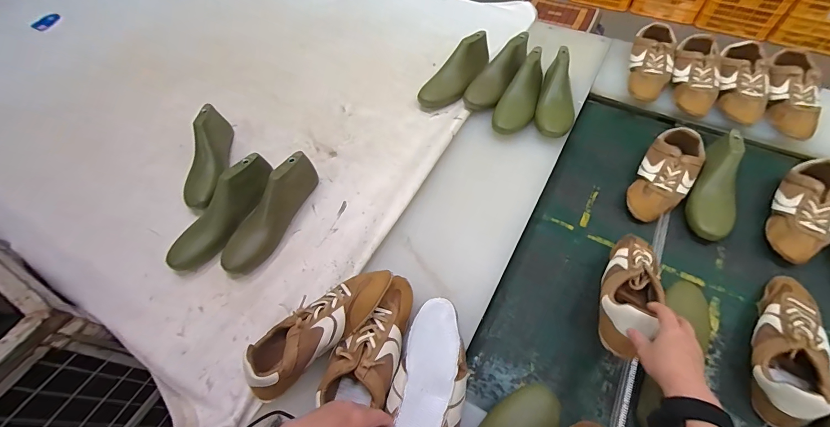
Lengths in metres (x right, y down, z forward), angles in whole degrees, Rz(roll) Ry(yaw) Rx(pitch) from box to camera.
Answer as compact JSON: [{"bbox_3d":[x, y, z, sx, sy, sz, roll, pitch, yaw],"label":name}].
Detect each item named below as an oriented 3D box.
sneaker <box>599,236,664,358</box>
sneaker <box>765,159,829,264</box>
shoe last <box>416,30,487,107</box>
[{"bbox_3d":[0.371,0.117,0.595,0.092,0.078,0.239,24,50,18],"label":"sneaker"},{"bbox_3d":[0.786,-0.002,0.711,0.097,0.080,0.241,29,62,21],"label":"sneaker"},{"bbox_3d":[0.110,-0.370,0.922,0.083,0.078,0.255,36,77,24],"label":"shoe last"}]

